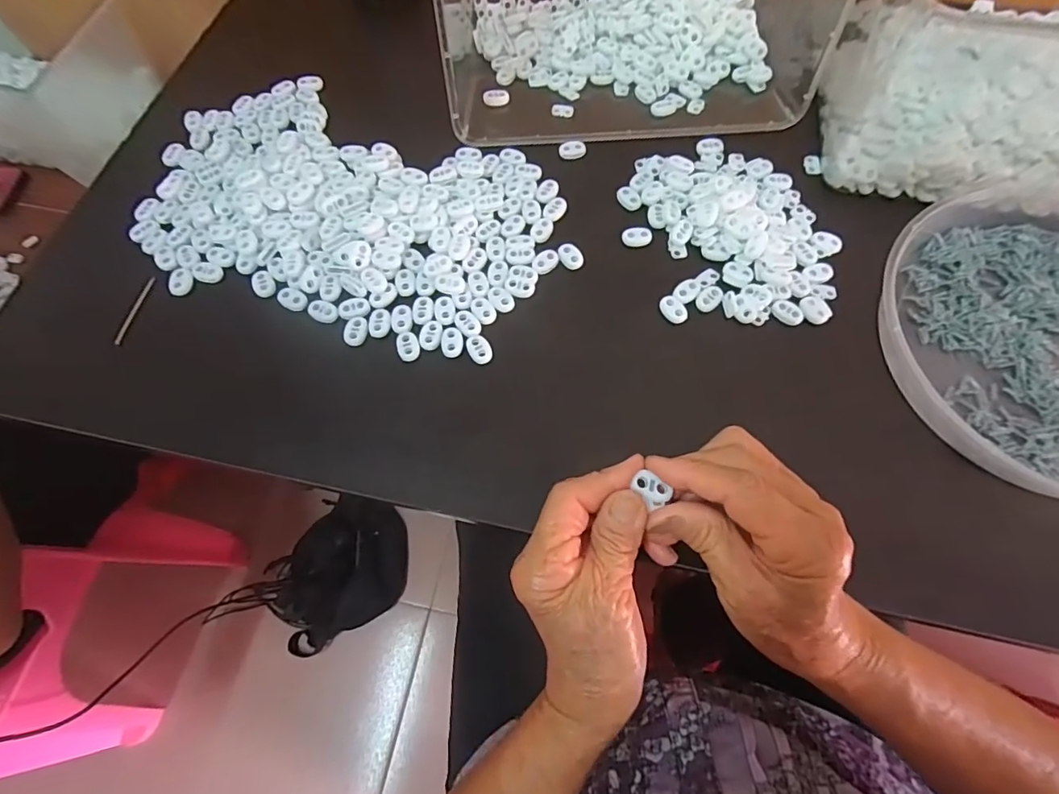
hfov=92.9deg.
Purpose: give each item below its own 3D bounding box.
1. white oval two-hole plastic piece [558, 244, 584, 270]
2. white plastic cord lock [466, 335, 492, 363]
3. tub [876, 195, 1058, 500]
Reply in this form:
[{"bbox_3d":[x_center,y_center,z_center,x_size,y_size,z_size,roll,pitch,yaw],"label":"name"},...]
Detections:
[{"bbox_3d":[0.031,-0.107,0.384,0.017,0.004,0.022,-31,71,-12],"label":"white oval two-hole plastic piece"},{"bbox_3d":[-0.035,-0.034,0.355,0.016,0.004,0.023,-23,69,-9],"label":"white plastic cord lock"},{"bbox_3d":[0.355,-0.049,0.337,0.226,0.035,0.241,0,67,0],"label":"tub"}]

